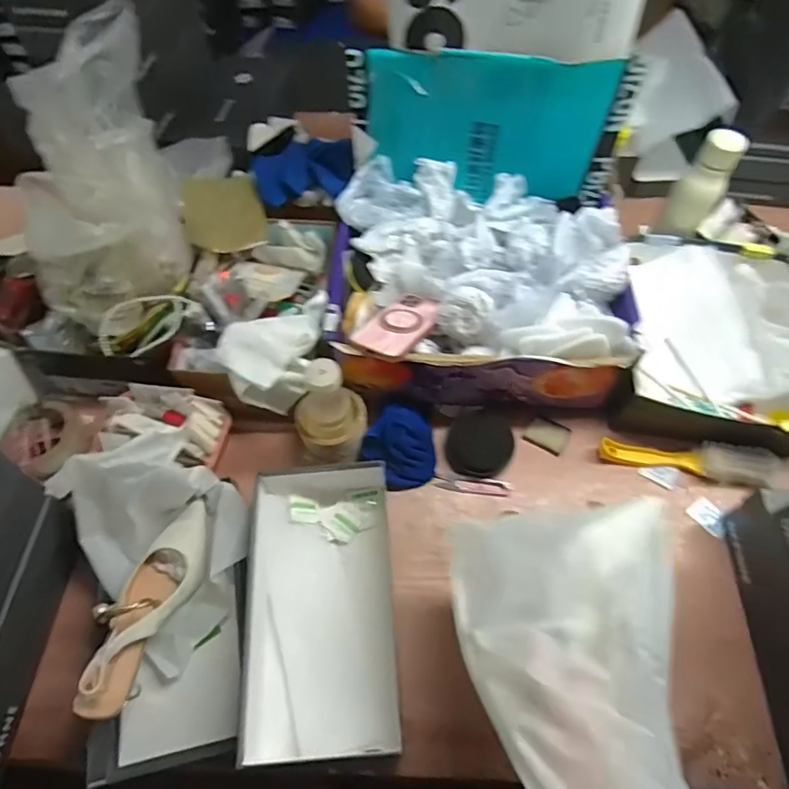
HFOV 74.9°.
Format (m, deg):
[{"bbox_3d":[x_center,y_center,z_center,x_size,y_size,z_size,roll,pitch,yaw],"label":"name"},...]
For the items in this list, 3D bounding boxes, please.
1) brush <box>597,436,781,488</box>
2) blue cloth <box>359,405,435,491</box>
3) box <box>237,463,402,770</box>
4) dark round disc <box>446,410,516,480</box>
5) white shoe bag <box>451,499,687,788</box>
[{"bbox_3d":[0.394,0.083,0.695,0.222,0.034,0.053,11,60,7],"label":"brush"},{"bbox_3d":[0.012,0.071,0.695,0.102,0.058,0.100,-39,66,-20],"label":"blue cloth"},{"bbox_3d":[-0.081,0.244,0.604,0.162,0.114,0.303,-3,60,-1],"label":"box"},{"bbox_3d":[0.117,0.068,0.706,0.089,0.014,0.089,-1,78,3],"label":"dark round disc"},{"bbox_3d":[0.140,0.228,0.394,0.187,0.082,0.311,4,45,4],"label":"white shoe bag"}]

